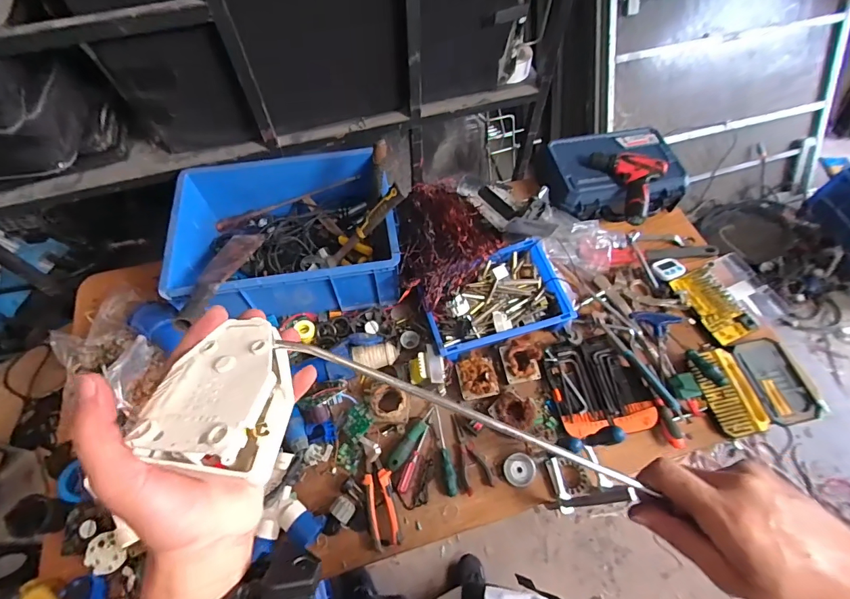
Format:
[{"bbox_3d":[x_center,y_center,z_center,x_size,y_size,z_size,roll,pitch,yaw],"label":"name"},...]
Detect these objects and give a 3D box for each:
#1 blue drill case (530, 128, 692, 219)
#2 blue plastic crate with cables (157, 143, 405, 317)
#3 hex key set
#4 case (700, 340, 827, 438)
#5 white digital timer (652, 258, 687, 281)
[{"bbox_3d":[0.506,-0.331,1.124,0.382,0.109,0.266,-3,60,-3],"label":"blue drill case"},{"bbox_3d":[-0.315,-0.146,0.971,0.481,0.187,0.458,-11,60,-7],"label":"blue plastic crate with cables"},{"bbox_3d":[0.376,0.184,0.898,0.200,0.018,0.218,-13,61,-8],"label":"hex key set"},{"bbox_3d":[0.734,0.190,0.914,0.254,0.033,0.190,-10,60,-7],"label":"case"},{"bbox_3d":[0.625,-0.080,1.049,0.062,0.012,0.059,-36,75,11],"label":"white digital timer"}]

